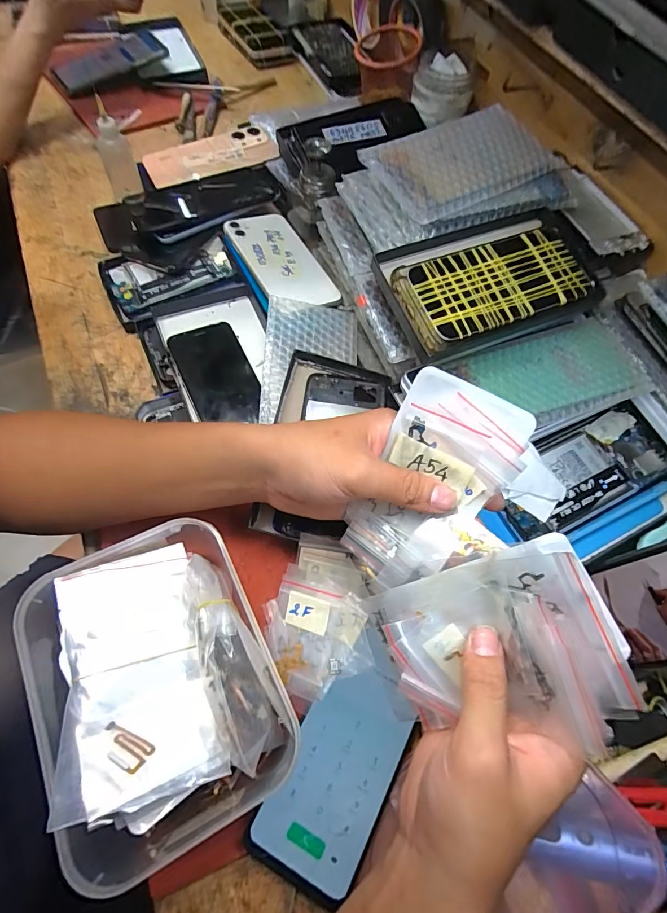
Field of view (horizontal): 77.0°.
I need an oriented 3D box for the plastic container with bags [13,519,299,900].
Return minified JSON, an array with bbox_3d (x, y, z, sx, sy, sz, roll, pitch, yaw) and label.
[{"bbox_3d":[-0.108,0.138,0.263,0.133,0.072,0.175,-27,69,-16],"label":"plastic container with bags"}]

